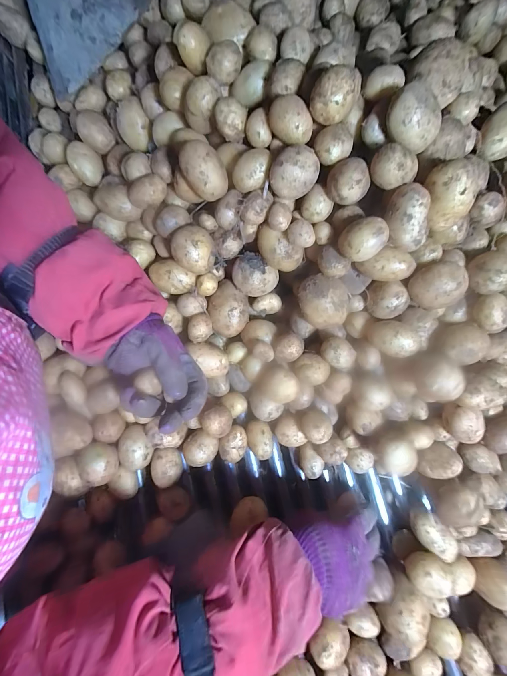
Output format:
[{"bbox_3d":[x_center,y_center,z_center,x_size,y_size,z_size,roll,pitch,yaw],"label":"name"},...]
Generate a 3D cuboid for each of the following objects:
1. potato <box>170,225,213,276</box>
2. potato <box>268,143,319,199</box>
[{"bbox_3d":[-0.071,-0.104,0.354,0.045,0.039,0.052,-7,75,-3],"label":"potato"},{"bbox_3d":[0.041,-0.166,0.298,0.045,0.036,0.038,14,75,3],"label":"potato"}]

